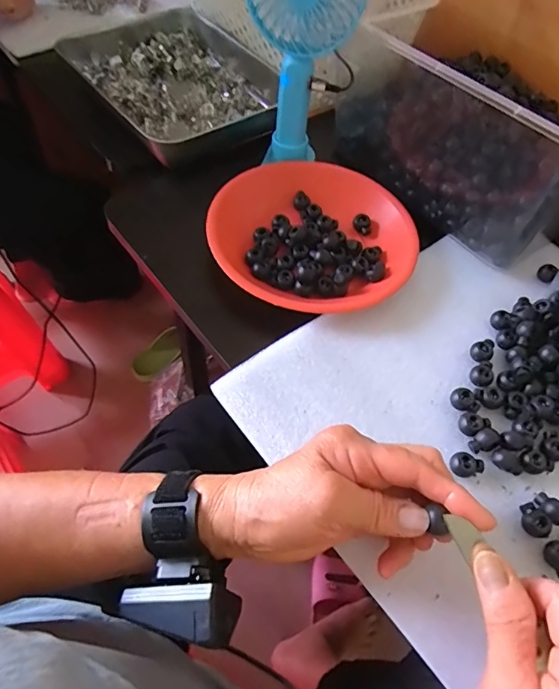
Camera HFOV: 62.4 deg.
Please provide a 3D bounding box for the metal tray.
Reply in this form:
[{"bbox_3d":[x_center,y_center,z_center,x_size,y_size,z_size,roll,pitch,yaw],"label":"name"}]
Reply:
[{"bbox_3d":[-0.135,-0.344,0.589,0.211,0.045,0.200,-33,66,-23],"label":"metal tray"}]

